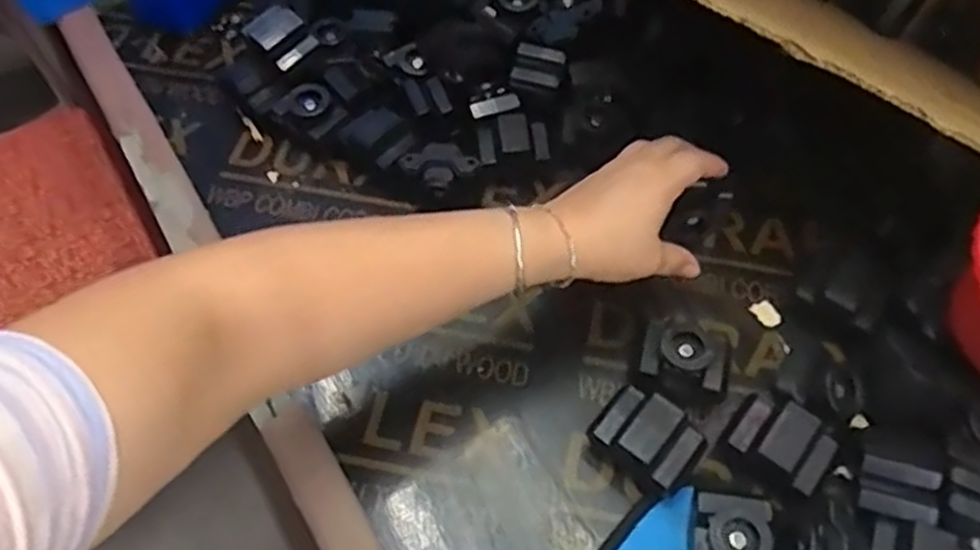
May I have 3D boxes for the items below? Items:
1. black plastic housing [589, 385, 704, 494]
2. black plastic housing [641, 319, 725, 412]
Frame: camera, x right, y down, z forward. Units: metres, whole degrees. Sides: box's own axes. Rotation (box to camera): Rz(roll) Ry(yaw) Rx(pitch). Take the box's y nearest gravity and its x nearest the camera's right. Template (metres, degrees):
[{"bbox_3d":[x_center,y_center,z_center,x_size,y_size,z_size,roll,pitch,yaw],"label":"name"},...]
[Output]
[{"bbox_3d":[0.091,0.097,0.444,0.056,0.041,0.041,35,65,21],"label":"black plastic housing"},{"bbox_3d":[0.116,0.058,0.471,0.050,0.041,0.040,21,61,14],"label":"black plastic housing"}]

